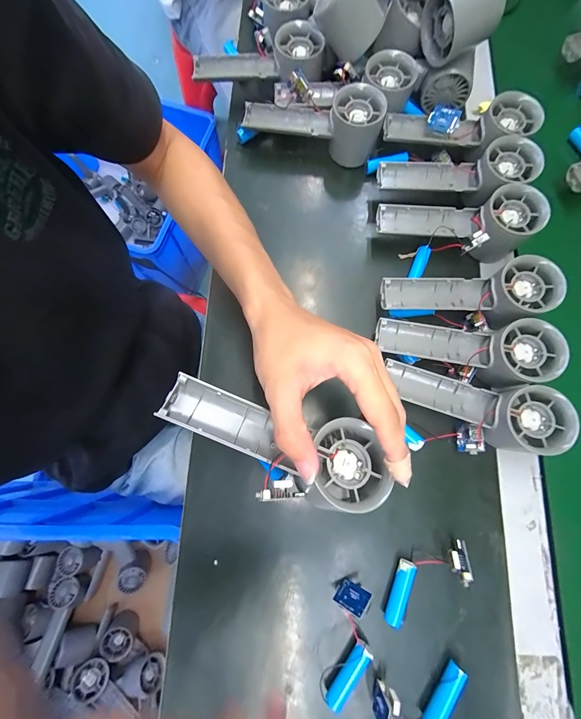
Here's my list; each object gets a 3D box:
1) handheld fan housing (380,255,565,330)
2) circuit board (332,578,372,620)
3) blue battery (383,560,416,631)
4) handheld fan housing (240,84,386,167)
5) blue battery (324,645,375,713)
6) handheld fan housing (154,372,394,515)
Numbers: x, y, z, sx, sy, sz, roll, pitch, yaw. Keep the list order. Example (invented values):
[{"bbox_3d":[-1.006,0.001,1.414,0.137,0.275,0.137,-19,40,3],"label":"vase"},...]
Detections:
[{"bbox_3d":[0.174,-0.064,0.306,0.156,0.038,0.060,2,75,14],"label":"handheld fan housing"},{"bbox_3d":[0.053,0.205,0.259,0.023,0.030,0.006,-33,114,-35],"label":"circuit board"},{"bbox_3d":[0.097,0.206,0.271,0.015,0.016,0.052,21,82,4],"label":"blue battery"},{"bbox_3d":[0.026,-0.283,0.358,0.161,0.052,0.051,14,80,5],"label":"handheld fan housing"},{"bbox_3d":[0.048,0.265,0.256,0.016,0.016,0.050,38,84,7],"label":"blue battery"},{"bbox_3d":[-0.010,0.051,0.207,0.160,0.027,0.055,21,77,8],"label":"handheld fan housing"}]

